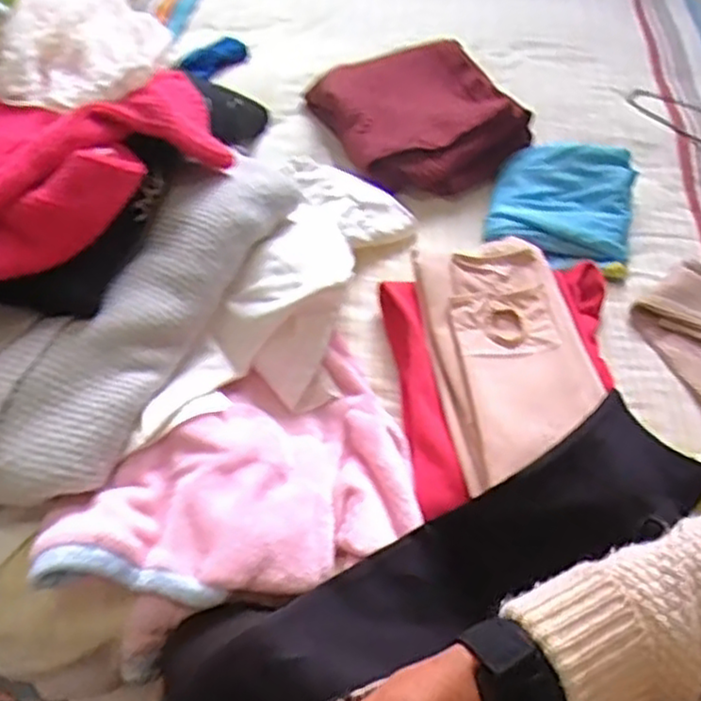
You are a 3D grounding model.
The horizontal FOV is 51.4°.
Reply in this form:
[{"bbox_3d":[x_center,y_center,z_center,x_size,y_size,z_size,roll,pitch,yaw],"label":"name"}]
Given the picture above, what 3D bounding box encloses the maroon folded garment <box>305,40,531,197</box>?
[{"bbox_3d":[0.087,-0.299,0.907,0.212,0.077,0.223,-17,55,-18],"label":"maroon folded garment"}]

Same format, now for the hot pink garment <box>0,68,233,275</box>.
[{"bbox_3d":[-0.245,-0.181,0.634,0.278,0.069,0.183,-32,60,-27],"label":"hot pink garment"}]

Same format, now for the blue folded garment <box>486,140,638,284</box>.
[{"bbox_3d":[0.244,-0.173,0.823,0.158,0.069,0.151,17,52,8],"label":"blue folded garment"}]

